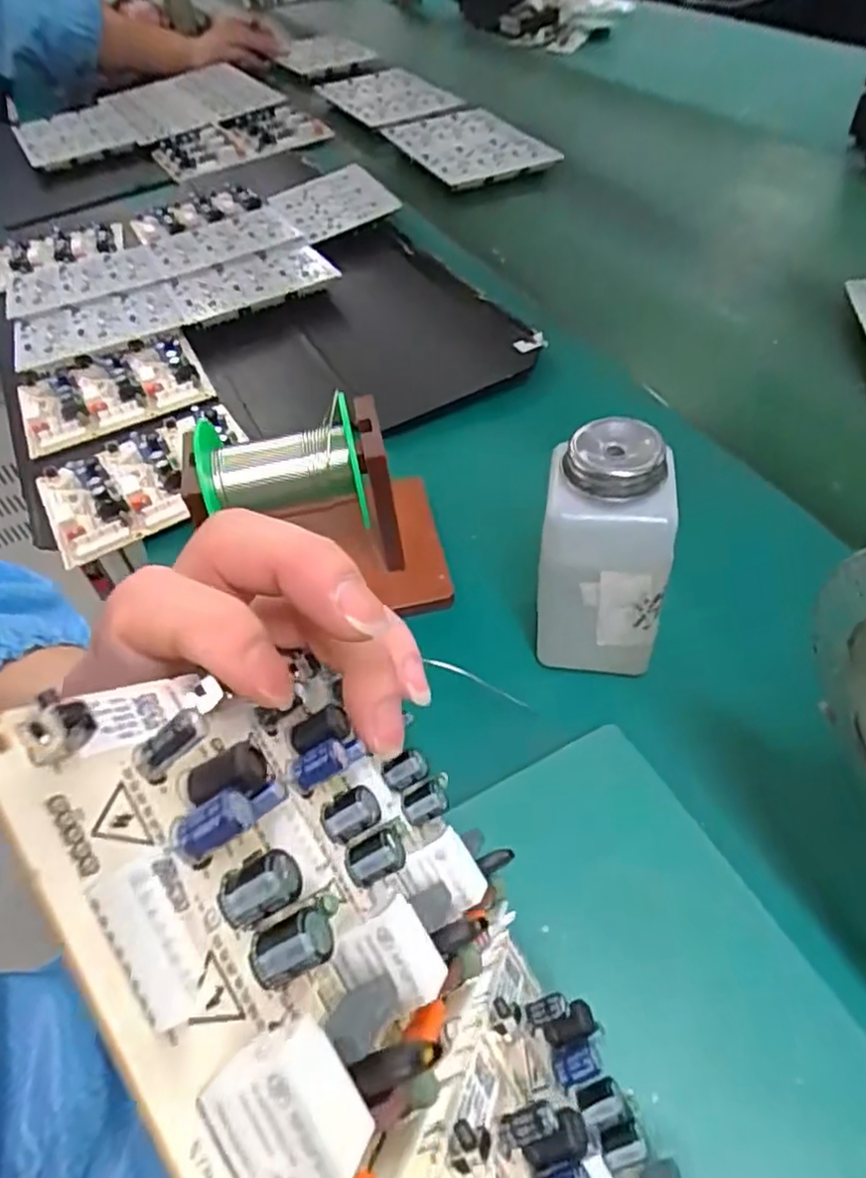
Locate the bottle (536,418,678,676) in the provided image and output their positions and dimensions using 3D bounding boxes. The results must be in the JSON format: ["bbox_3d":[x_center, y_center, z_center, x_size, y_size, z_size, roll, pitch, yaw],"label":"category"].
[{"bbox_3d":[0.073,-0.014,0.295,0.055,0.114,0.044,10,52,14],"label":"bottle"}]

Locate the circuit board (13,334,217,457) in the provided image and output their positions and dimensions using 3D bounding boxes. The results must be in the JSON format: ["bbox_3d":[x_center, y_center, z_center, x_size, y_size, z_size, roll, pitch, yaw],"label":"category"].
[{"bbox_3d":[-0.246,-0.155,0.524,0.134,0.015,0.105,-22,51,-13],"label":"circuit board"}]

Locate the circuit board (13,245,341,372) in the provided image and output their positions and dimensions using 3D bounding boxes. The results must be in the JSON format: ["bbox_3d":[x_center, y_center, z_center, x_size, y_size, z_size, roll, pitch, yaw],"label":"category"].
[{"bbox_3d":[-0.226,-0.252,0.593,0.271,0.018,0.101,-19,51,-10],"label":"circuit board"}]

